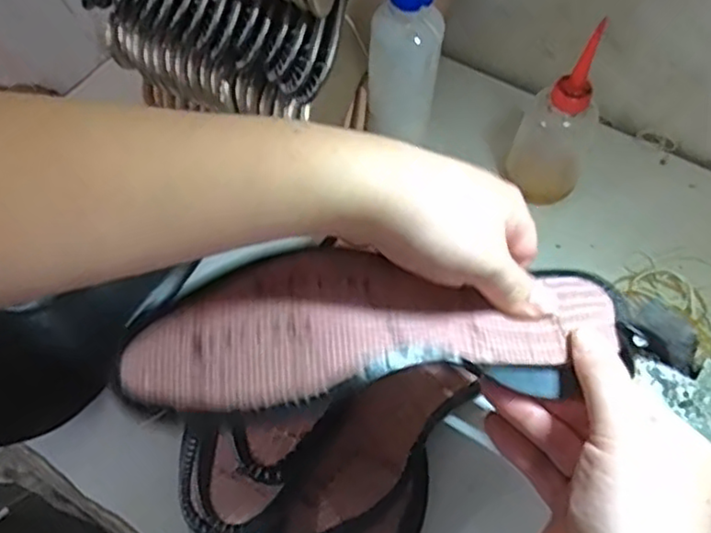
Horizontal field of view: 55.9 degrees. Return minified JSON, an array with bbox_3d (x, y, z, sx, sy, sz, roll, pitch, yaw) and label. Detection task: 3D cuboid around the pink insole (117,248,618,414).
[{"bbox_3d":[0.012,0.026,0.309,0.226,0.025,0.064,-4,59,-10],"label":"pink insole"}]

